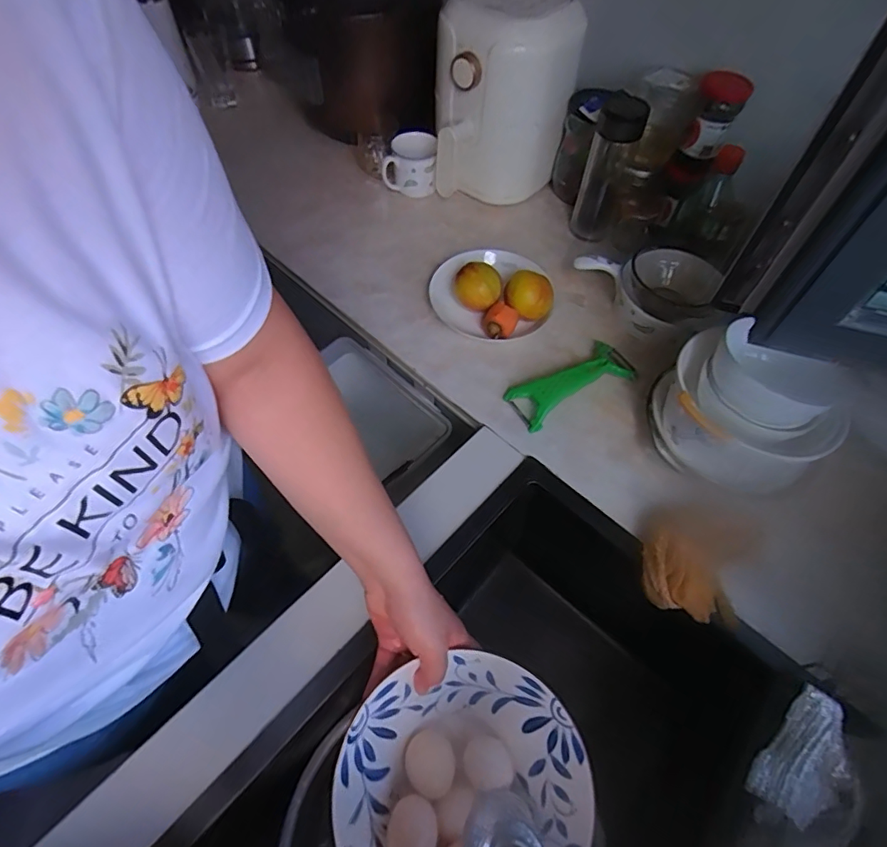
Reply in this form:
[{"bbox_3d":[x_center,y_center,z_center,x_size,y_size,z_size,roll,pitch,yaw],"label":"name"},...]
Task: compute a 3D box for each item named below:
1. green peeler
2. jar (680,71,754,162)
[{"bbox_3d":[0.170,-0.056,0.671,0.172,0.028,0.071,-26,61,-16],"label":"green peeler"},{"bbox_3d":[0.382,-0.429,0.718,0.059,0.096,0.071,15,59,9],"label":"jar"}]

